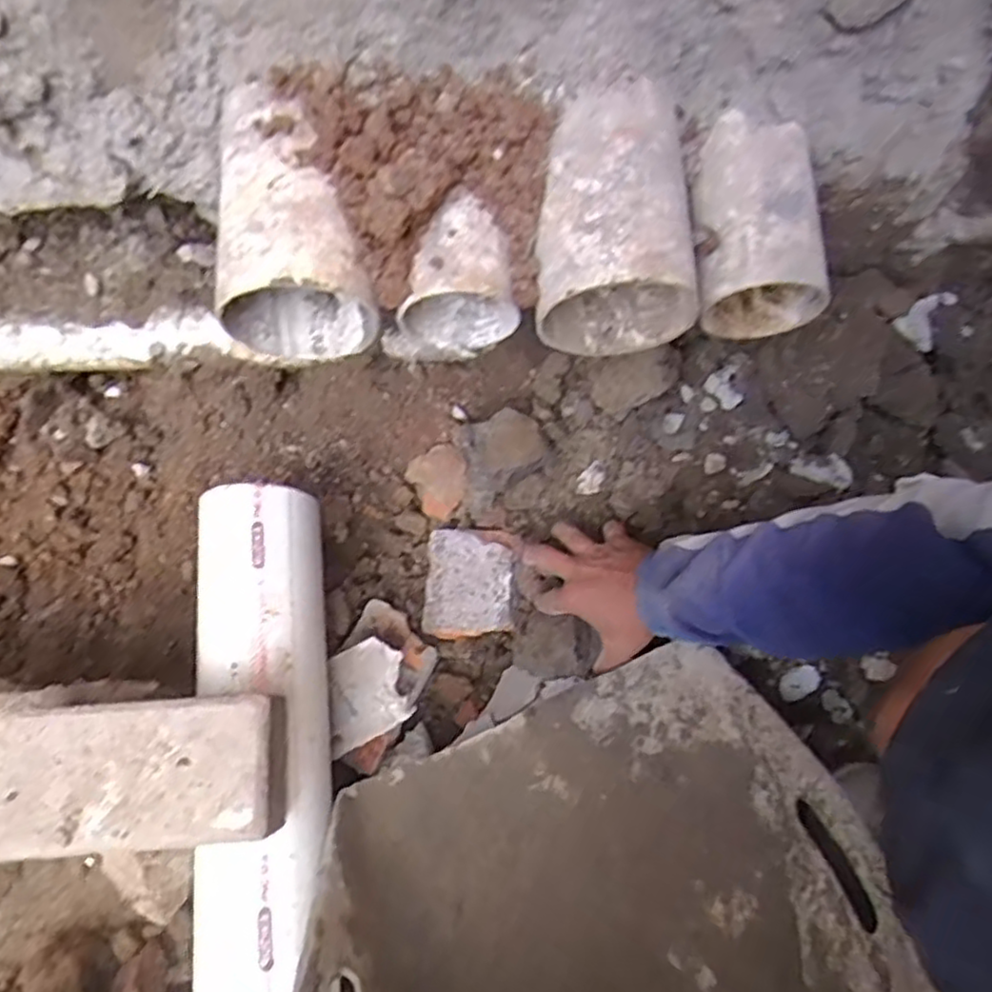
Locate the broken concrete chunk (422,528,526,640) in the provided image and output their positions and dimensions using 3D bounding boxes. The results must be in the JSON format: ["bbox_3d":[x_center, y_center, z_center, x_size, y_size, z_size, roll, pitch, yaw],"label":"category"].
[{"bbox_3d":[-0.025,0.097,0.775,0.098,0.040,0.114,-2,75,20],"label":"broken concrete chunk"}]

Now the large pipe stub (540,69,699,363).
[{"bbox_3d":[0.091,-0.199,0.523,0.112,0.119,0.161,5,74,2],"label":"large pipe stub"}]

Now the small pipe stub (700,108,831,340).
[{"bbox_3d":[0.196,-0.205,0.538,0.091,0.095,0.141,0,74,0],"label":"small pipe stub"}]

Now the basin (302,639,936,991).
[{"bbox_3d":[0.056,0.296,0.463,0.384,0.148,0.385,-12,49,14],"label":"basin"}]

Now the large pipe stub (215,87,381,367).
[{"bbox_3d":[-0.157,-0.193,0.518,0.104,0.118,0.162,-15,74,-4],"label":"large pipe stub"}]

